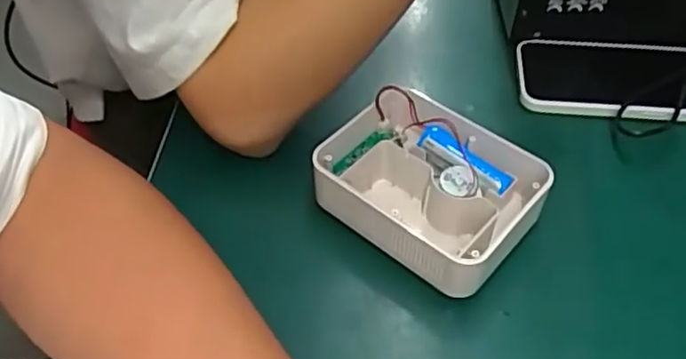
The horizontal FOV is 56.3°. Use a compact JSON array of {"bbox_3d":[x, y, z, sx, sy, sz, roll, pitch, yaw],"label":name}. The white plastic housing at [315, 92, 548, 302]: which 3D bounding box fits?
[{"bbox_3d":[0.053,0.004,0.412,0.137,0.048,0.098,34,57,25],"label":"white plastic housing"}]

